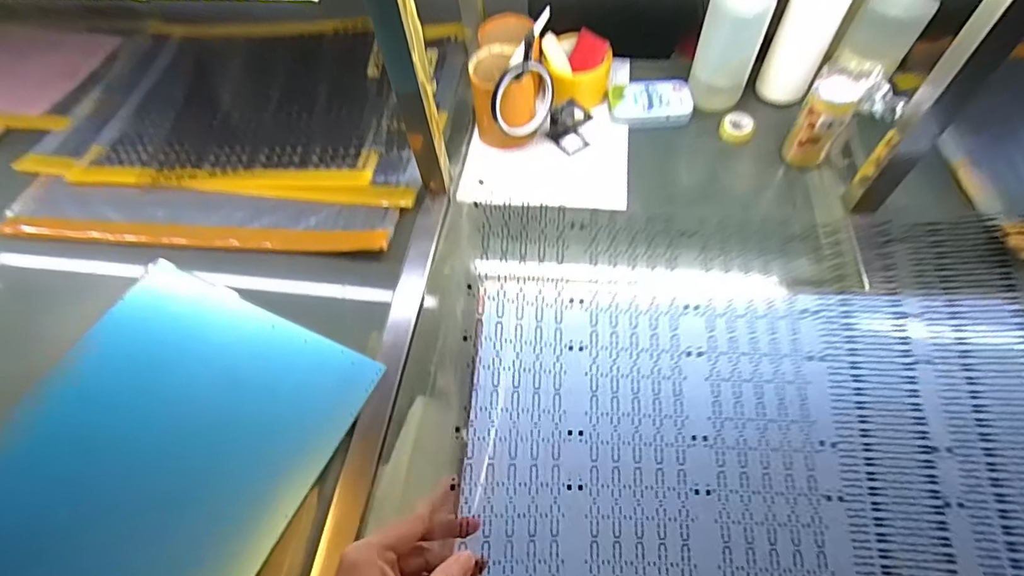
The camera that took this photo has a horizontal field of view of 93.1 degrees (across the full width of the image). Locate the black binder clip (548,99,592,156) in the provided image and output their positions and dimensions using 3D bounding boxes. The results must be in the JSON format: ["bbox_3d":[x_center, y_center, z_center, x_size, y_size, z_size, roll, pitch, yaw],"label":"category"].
[{"bbox_3d":[0.076,-0.213,0.637,0.043,0.056,0.052,-34,61,-17],"label":"black binder clip"}]

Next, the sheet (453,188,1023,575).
[{"bbox_3d":[0.208,0.085,0.364,0.525,0.065,0.360,3,74,2],"label":"sheet"}]

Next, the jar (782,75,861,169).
[{"bbox_3d":[0.371,-0.196,0.584,0.052,0.105,0.042,33,65,22],"label":"jar"}]

